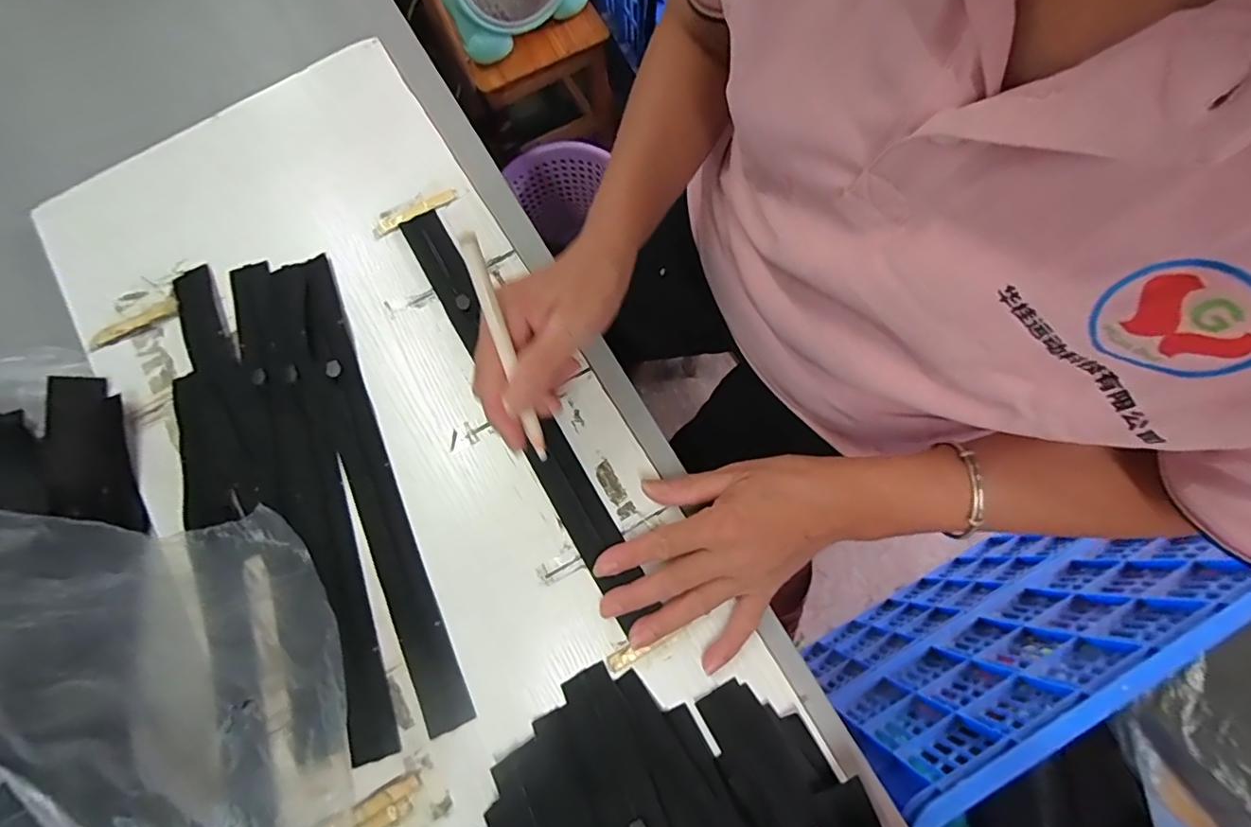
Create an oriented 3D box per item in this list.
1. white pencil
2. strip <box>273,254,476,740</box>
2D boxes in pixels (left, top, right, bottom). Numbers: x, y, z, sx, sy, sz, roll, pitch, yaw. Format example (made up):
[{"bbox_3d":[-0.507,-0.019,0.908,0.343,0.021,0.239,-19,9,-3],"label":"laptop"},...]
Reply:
[{"bbox_3d":[-0.064,-0.031,0.305,0.009,0.138,0.004,-17,32,-6],"label":"white pencil"},{"bbox_3d":[-0.180,0.041,0.387,0.036,0.008,0.351,-24,78,-3],"label":"strip"}]

